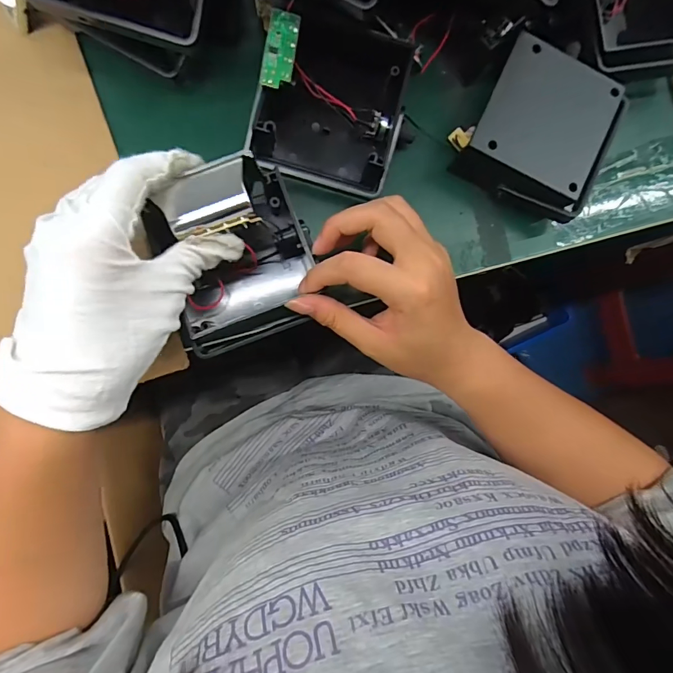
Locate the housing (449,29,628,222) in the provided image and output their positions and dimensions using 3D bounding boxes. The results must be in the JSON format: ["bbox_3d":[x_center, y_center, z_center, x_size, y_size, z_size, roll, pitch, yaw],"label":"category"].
[{"bbox_3d":[0.138,-0.135,0.294,0.089,0.041,0.094,26,88,-6],"label":"housing"}]

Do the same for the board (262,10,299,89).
[{"bbox_3d":[-0.033,-0.170,0.254,0.017,0.005,0.047,8,90,-7],"label":"board"}]

